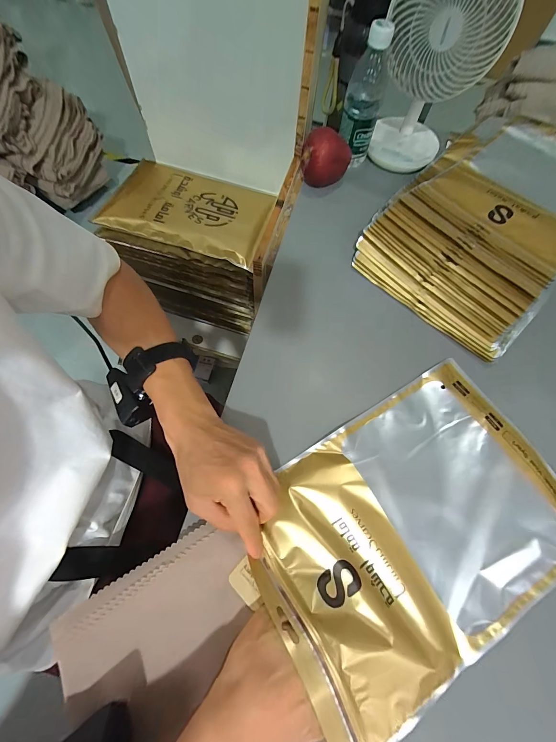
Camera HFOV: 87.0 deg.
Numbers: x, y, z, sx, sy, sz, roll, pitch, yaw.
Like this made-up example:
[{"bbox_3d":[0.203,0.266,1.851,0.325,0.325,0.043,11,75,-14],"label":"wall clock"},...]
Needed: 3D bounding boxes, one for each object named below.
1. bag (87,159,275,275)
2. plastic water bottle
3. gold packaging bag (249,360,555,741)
[{"bbox_3d":[-0.180,-0.348,0.624,0.338,0.046,0.238,15,68,3],"label":"bag"},{"bbox_3d":[0.141,-0.446,0.486,0.058,0.174,0.067,9,67,1],"label":"plastic water bottle"},{"bbox_3d":[0.149,0.154,0.308,0.341,0.041,0.234,-28,72,-14],"label":"gold packaging bag"}]

